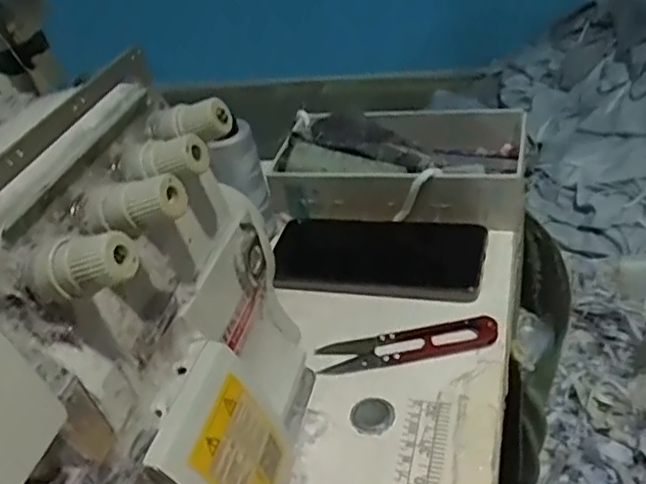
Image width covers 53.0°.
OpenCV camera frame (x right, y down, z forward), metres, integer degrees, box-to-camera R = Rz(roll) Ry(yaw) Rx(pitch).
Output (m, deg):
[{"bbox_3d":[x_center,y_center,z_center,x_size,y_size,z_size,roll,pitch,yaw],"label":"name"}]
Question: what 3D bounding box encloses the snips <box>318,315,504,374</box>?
[{"bbox_3d":[0.055,0.065,0.426,0.114,0.012,0.026,-11,38,0],"label":"snips"}]

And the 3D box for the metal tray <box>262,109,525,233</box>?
[{"bbox_3d":[0.070,-0.070,0.568,0.205,0.053,0.139,5,40,19],"label":"metal tray"}]

